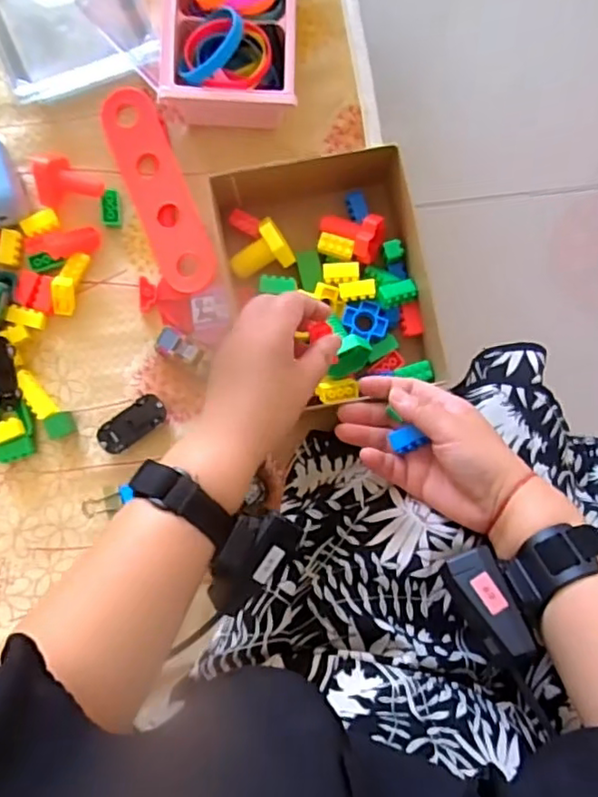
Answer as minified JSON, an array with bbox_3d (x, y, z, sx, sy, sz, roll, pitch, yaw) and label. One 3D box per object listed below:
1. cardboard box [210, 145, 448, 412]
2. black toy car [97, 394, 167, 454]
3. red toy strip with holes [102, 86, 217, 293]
[{"bbox_3d":[0.027,-0.108,0.552,0.173,0.078,0.214,-13,88,-4],"label":"cardboard box"},{"bbox_3d":[-0.153,0.024,0.567,0.065,0.022,0.030,-36,90,-4],"label":"black toy car"},{"bbox_3d":[-0.131,-0.196,0.579,0.052,0.014,0.195,-22,89,-4],"label":"red toy strip with holes"}]

